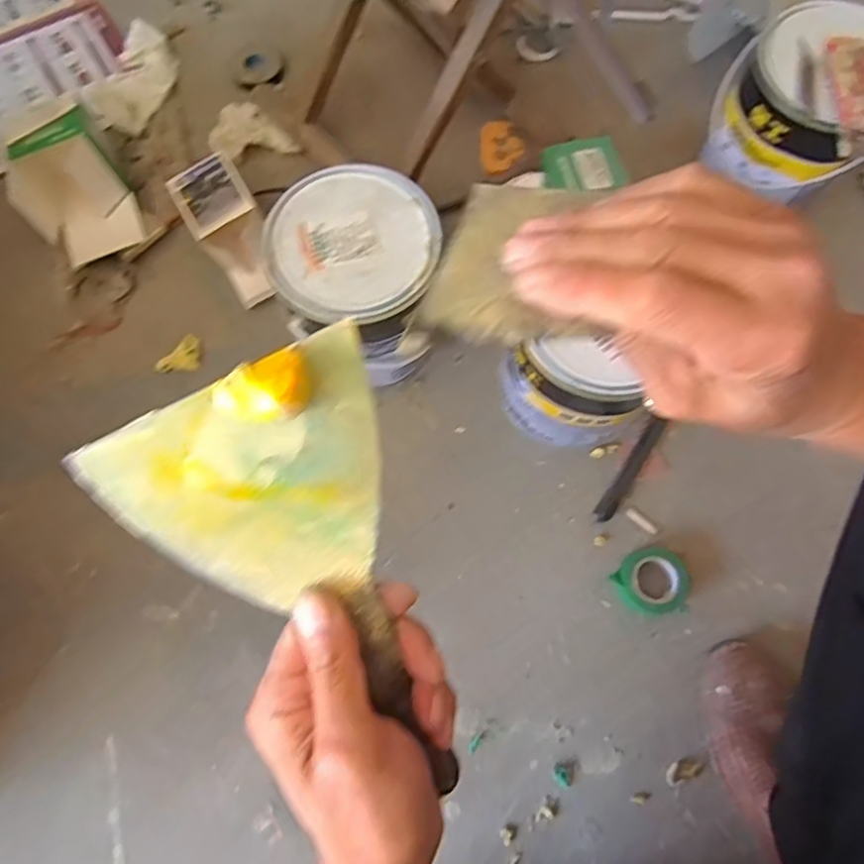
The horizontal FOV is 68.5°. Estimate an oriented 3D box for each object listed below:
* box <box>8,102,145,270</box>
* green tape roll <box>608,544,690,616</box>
[{"bbox_3d":[-0.391,-0.263,0.700,0.113,0.096,0.142,-31,76,-10],"label":"box"},{"bbox_3d":[0.215,0.146,0.619,0.065,0.025,0.064,0,73,-2],"label":"green tape roll"}]

